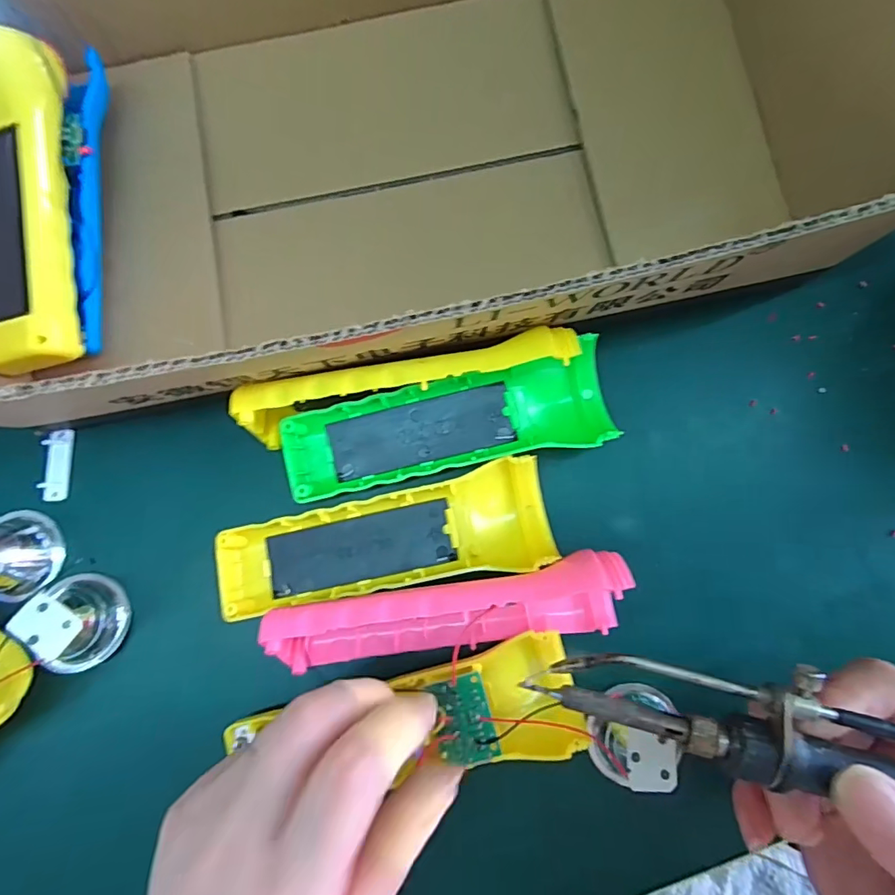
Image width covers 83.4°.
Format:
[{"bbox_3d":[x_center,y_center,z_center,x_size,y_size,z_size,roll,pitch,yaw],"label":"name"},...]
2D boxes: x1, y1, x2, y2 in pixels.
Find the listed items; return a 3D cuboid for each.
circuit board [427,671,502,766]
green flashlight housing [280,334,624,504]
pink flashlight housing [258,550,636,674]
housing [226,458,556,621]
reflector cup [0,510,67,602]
[{"bbox_3d":[0.007,0.116,0.214,0.024,0.004,0.034,-14,84,-1],"label":"circuit board"},{"bbox_3d":[0.001,-0.009,0.241,0.157,0.022,0.049,-16,79,-1],"label":"green flashlight housing"},{"bbox_3d":[0.002,0.074,0.221,0.157,0.039,0.041,-7,83,3],"label":"pink flashlight housing"},{"bbox_3d":[-0.029,0.045,0.235,0.154,0.022,0.047,-12,79,-1],"label":"housing"},{"bbox_3d":[-0.212,0.052,0.242,0.031,0.034,0.041,-18,84,-1],"label":"reflector cup"}]

